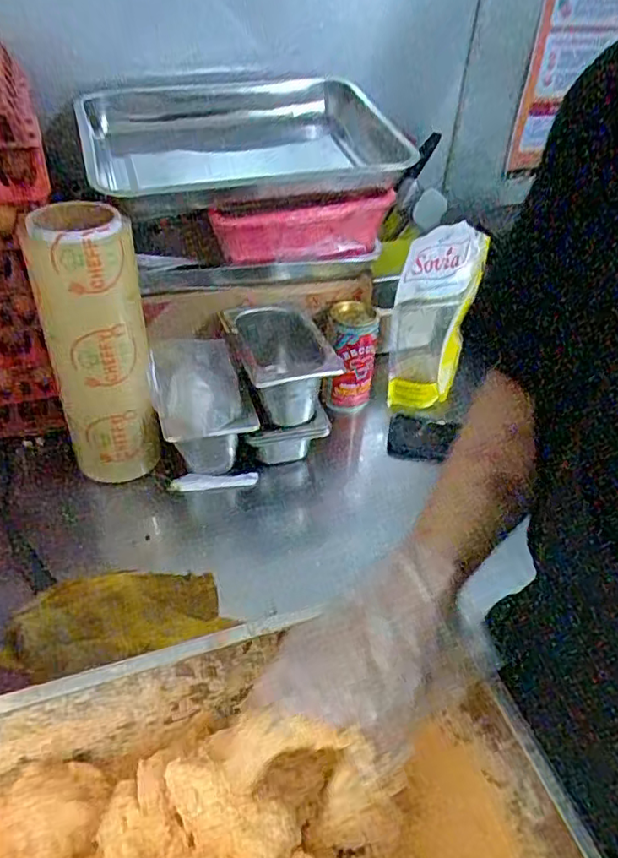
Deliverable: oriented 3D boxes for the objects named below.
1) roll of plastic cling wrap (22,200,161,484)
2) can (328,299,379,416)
[{"bbox_3d":[-0.234,-0.093,0.681,0.103,0.288,0.117,-12,44,-18],"label":"roll of plastic cling wrap"},{"bbox_3d":[0.054,-0.096,0.854,0.075,0.156,0.058,-7,35,-23],"label":"can"}]

